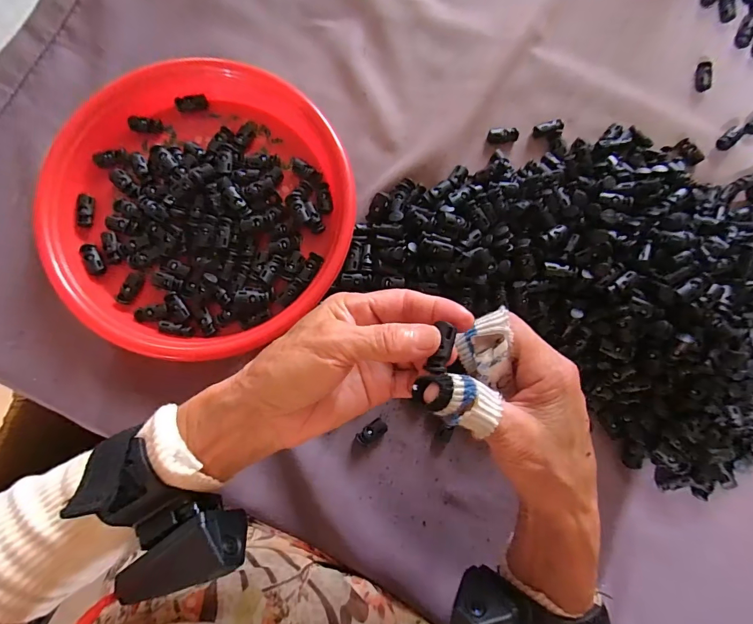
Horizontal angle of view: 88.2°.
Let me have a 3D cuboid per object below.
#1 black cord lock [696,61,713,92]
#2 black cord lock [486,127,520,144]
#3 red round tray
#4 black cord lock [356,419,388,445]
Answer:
[{"bbox_3d":[0.325,-0.233,0.385,0.015,0.007,0.028,-2,97,-3],"label":"black cord lock"},{"bbox_3d":[0.119,-0.165,0.366,0.029,0.010,0.012,4,83,-2],"label":"black cord lock"},{"bbox_3d":[-0.160,-0.102,0.339,0.243,0.029,0.278,-40,86,-6],"label":"red round tray"},{"bbox_3d":[-0.004,0.103,0.332,0.027,0.009,0.014,-39,86,-6],"label":"black cord lock"}]

